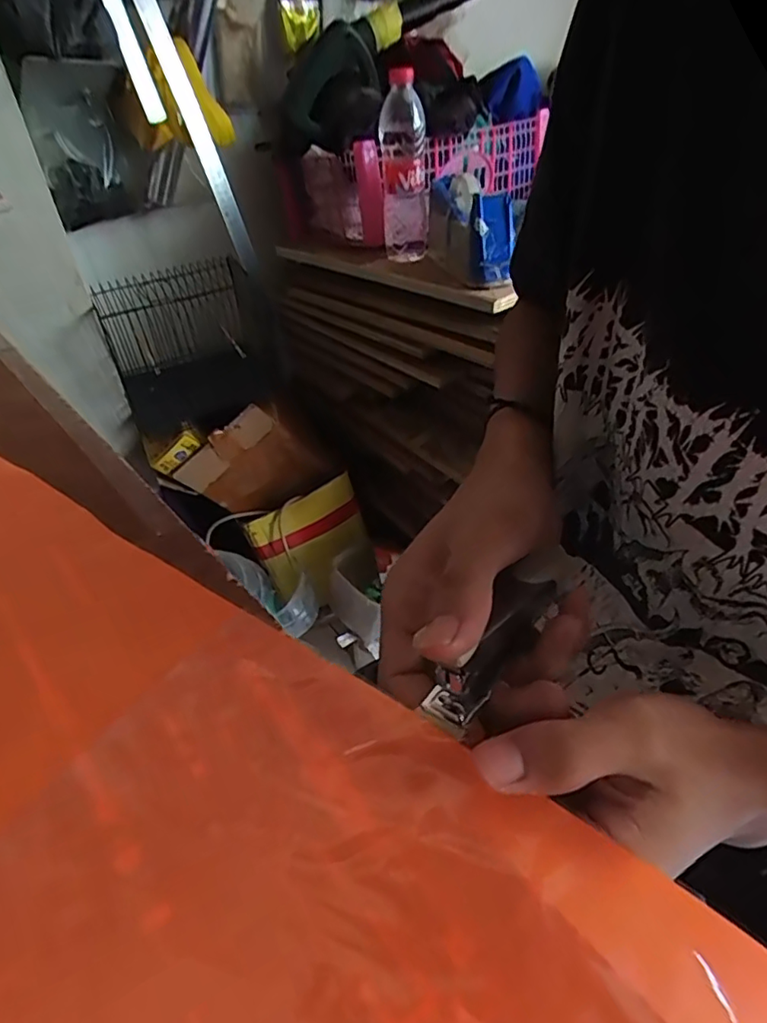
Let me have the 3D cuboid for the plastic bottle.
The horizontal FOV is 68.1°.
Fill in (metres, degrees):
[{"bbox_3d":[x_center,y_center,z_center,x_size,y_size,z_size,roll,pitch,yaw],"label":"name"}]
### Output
[{"bbox_3d":[0.030,-0.454,0.765,0.063,0.217,0.054,1,43,4],"label":"plastic bottle"}]

